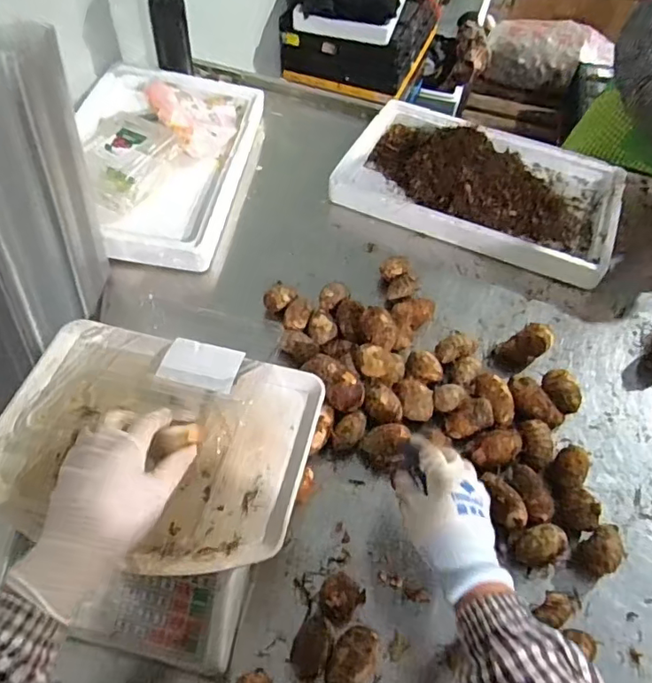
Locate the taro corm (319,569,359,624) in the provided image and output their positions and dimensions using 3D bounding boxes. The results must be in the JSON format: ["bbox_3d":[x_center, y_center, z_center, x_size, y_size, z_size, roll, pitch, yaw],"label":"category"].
[{"bbox_3d":[0.012,0.259,0.552,0.037,0.043,0.041,27,56,13],"label":"taro corm"}]

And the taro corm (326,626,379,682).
[{"bbox_3d":[0.024,0.304,0.522,0.040,0.043,0.059,38,59,20],"label":"taro corm"}]

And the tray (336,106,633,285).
[{"bbox_3d":[0.275,-0.290,0.951,0.462,0.094,0.331,21,55,10],"label":"tray"}]

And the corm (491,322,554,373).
[{"bbox_3d":[0.276,0.009,0.763,0.083,0.045,0.045,-22,59,-20],"label":"corm"}]

